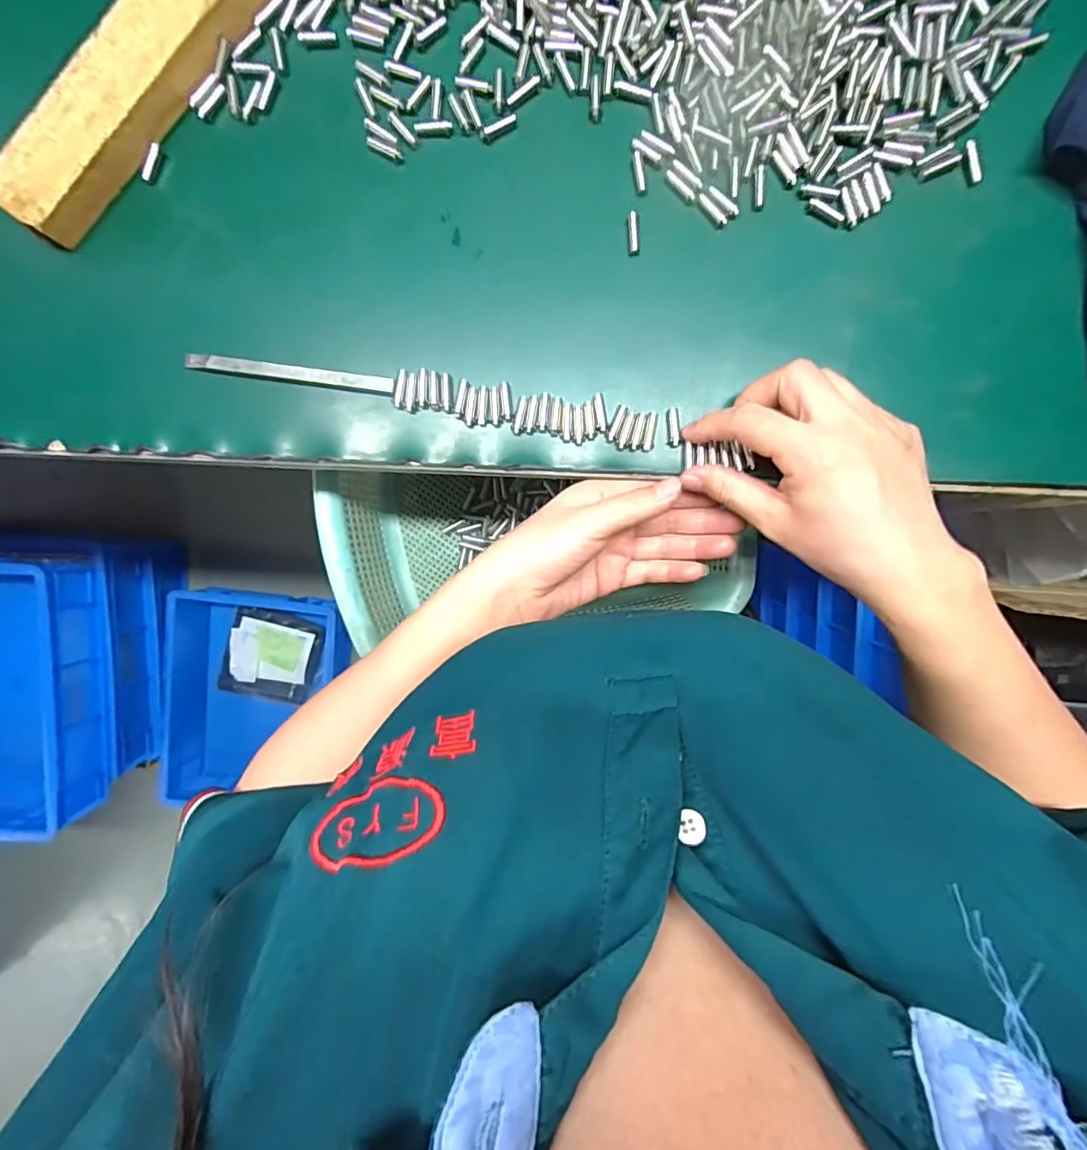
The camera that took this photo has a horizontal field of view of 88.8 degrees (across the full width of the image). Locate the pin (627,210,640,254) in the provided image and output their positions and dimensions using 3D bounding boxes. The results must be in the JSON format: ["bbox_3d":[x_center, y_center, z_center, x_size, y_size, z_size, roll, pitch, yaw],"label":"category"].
[{"bbox_3d":[0.050,-0.191,0.309,0.006,0.005,0.022,-3,98,5],"label":"pin"}]

